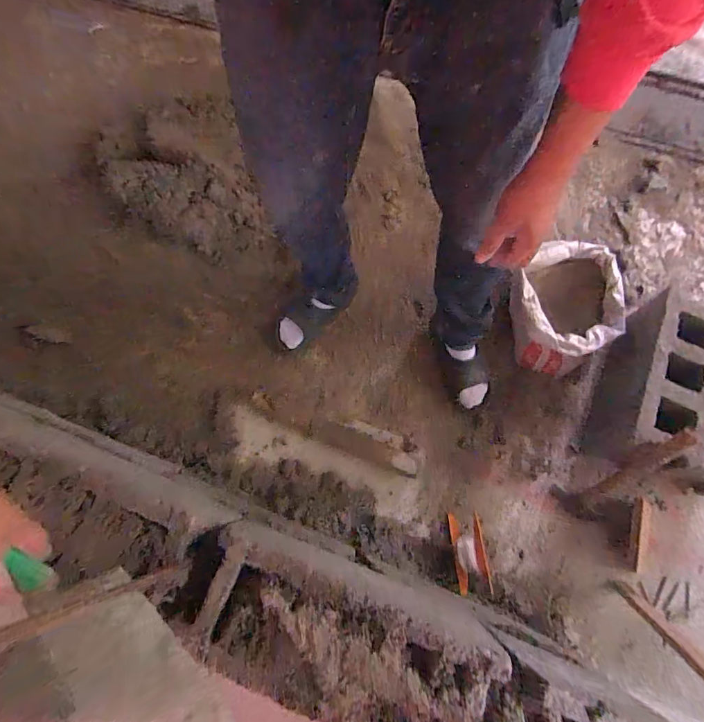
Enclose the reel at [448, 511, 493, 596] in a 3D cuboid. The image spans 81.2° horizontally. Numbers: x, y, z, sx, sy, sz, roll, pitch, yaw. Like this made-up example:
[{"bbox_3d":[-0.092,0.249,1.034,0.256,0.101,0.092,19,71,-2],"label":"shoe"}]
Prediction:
[{"bbox_3d":[0.257,0.420,0.904,0.072,0.047,0.160,-1,69,-2],"label":"reel"}]

